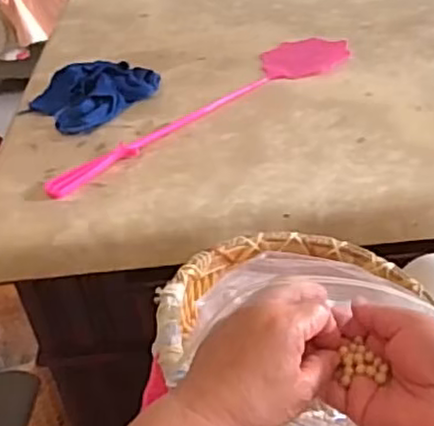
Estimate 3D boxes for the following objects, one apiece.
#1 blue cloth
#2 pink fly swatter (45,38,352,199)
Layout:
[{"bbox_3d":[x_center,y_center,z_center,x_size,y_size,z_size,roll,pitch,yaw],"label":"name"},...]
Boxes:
[{"bbox_3d":[-0.184,-0.176,0.947,0.143,0.040,0.151,26,48,38],"label":"blue cloth"},{"bbox_3d":[-0.017,-0.145,0.901,0.493,0.010,0.109,-30,41,-27],"label":"pink fly swatter"}]

